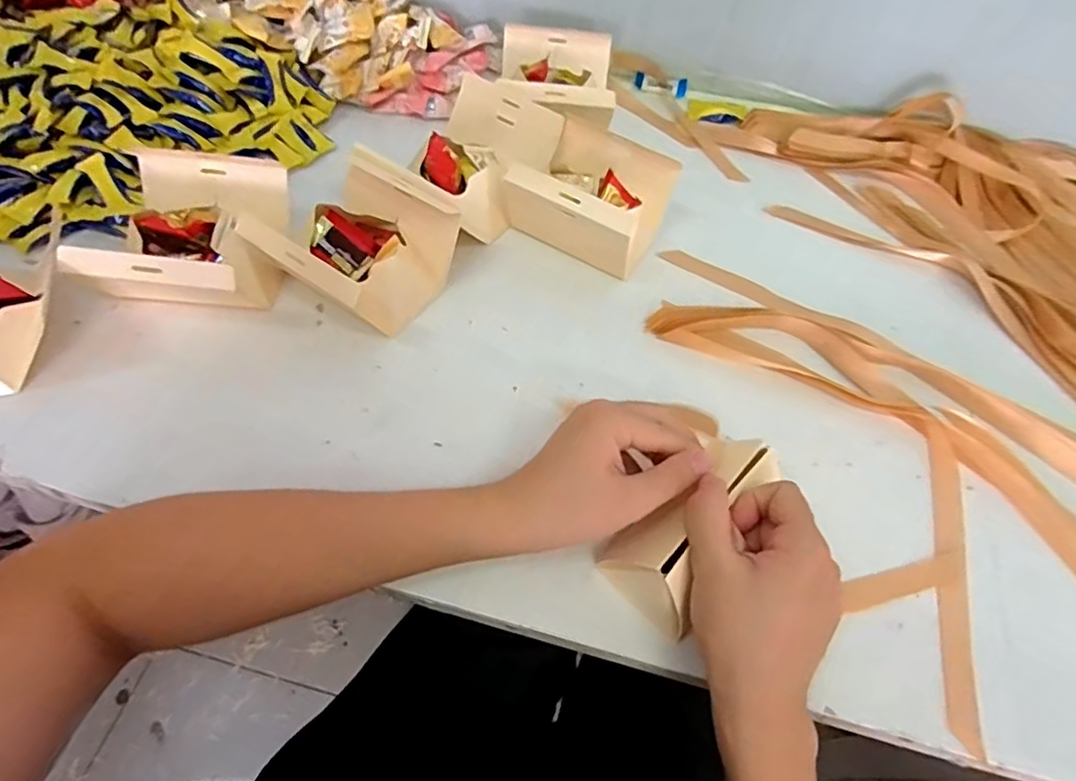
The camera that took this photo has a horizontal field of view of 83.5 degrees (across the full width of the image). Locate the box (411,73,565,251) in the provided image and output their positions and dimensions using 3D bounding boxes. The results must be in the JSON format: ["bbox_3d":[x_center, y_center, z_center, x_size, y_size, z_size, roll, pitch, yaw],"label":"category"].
[{"bbox_3d":[-0.059,-0.232,0.608,0.122,0.065,0.147,28,60,13],"label":"box"}]

